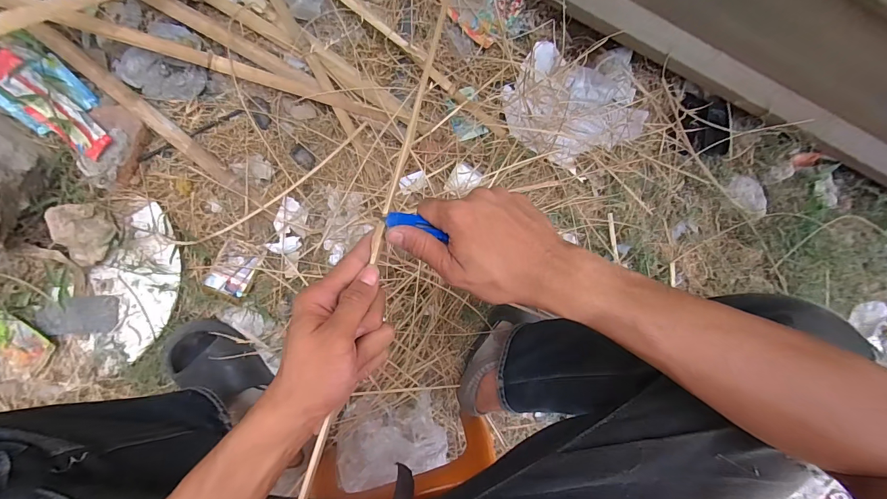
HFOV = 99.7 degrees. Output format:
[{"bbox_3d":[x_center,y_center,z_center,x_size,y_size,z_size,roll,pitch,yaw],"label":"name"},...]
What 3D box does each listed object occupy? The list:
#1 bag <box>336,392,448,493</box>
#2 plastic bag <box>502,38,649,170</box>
[{"bbox_3d":[-0.094,0.341,0.679,0.194,0.054,0.140,-3,88,-10],"label":"bag"},{"bbox_3d":[0.264,-0.306,0.748,0.295,0.062,0.248,-24,92,-10],"label":"plastic bag"}]

